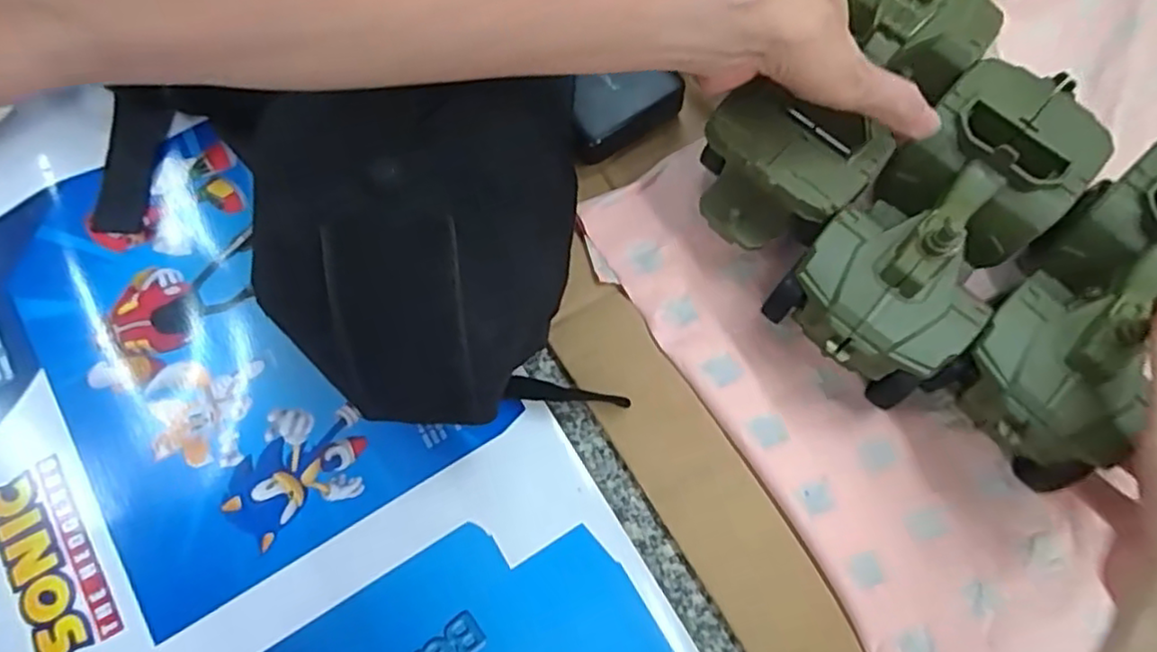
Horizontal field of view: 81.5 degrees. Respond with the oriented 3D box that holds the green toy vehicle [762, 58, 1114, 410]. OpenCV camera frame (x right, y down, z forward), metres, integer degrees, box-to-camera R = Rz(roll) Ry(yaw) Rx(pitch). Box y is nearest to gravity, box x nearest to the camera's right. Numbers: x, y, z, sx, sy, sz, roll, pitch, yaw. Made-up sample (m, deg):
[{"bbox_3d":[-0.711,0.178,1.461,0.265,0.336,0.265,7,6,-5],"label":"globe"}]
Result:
[{"bbox_3d":[0.179,-0.048,0.336,0.077,0.081,0.176,41,76,12],"label":"green toy vehicle"}]

